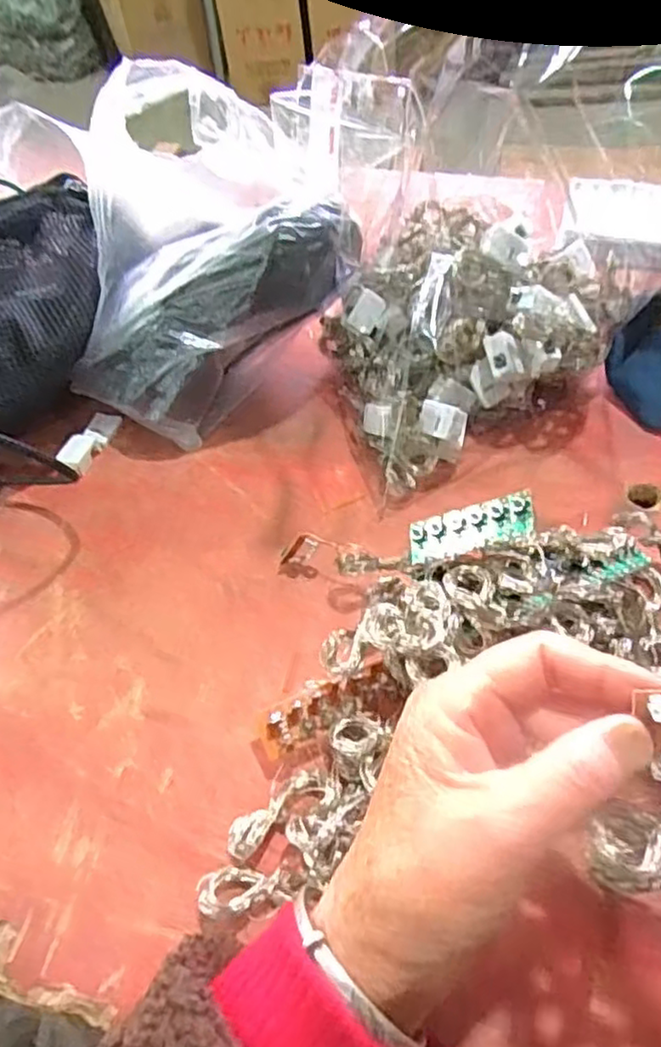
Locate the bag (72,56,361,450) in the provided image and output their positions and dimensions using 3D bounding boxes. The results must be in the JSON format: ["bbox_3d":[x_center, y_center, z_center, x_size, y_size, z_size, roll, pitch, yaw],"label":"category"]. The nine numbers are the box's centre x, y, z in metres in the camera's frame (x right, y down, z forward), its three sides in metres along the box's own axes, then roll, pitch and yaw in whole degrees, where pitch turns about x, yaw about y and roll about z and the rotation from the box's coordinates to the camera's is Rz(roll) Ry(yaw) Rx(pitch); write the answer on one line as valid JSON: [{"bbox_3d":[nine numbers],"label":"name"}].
[{"bbox_3d":[-0.081,-0.165,0.432,0.182,0.158,0.153,-18,52,-10],"label":"bag"}]

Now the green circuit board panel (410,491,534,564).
[{"bbox_3d":[0.062,0.003,0.307,0.059,0.004,0.020,-17,72,33],"label":"green circuit board panel"}]

